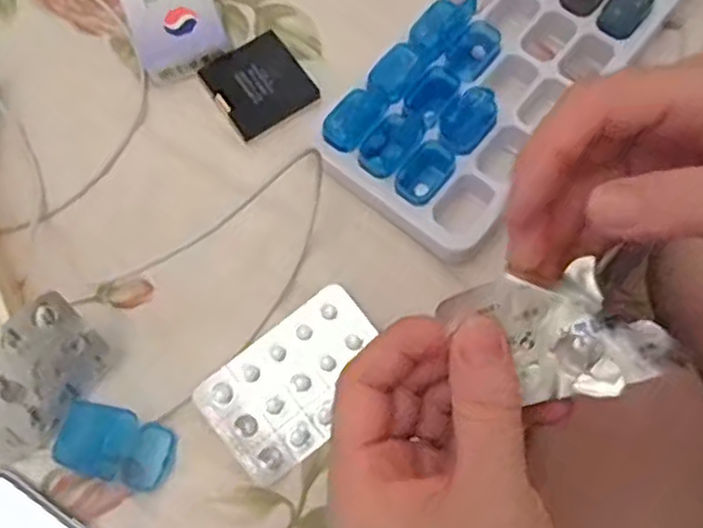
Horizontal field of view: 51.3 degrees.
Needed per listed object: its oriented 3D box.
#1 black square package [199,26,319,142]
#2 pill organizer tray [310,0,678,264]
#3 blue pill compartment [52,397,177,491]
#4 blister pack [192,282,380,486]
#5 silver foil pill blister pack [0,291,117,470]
[{"bbox_3d":[-0.048,-0.093,0.382,0.046,0.009,0.050,-33,73,-9],"label":"black square package"},{"bbox_3d":[0.102,-0.134,0.380,0.098,0.031,0.280,37,76,14],"label":"pill organizer tray"},{"bbox_3d":[-0.102,0.079,0.320,0.048,0.012,0.030,16,72,8],"label":"blue pill compartment"},{"bbox_3d":[-0.024,0.052,0.332,0.083,0.007,0.053,-41,74,-11],"label":"blister pack"},{"bbox_3d":[-0.145,0.053,0.317,0.079,0.012,0.053,-35,114,-2],"label":"silver foil pill blister pack"}]

